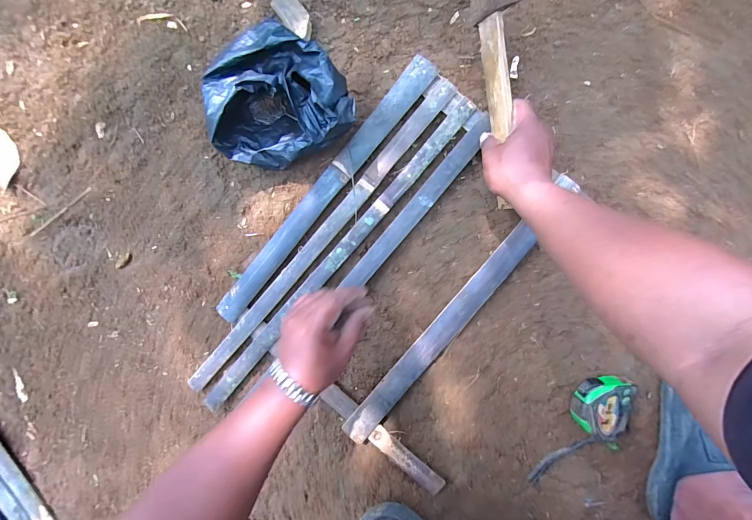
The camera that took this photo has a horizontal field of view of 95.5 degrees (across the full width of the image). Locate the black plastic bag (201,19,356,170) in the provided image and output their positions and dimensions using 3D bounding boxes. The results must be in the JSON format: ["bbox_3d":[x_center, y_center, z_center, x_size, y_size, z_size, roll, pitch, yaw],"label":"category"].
[{"bbox_3d":[-0.134,-0.220,0.449,0.200,0.108,0.169,-12,91,5],"label":"black plastic bag"}]

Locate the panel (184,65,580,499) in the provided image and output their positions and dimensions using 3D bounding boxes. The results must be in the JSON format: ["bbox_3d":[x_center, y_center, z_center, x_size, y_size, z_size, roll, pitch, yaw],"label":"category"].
[{"bbox_3d":[0.019,0.045,0.494,0.361,0.028,0.558,35,94,3],"label":"panel"}]

